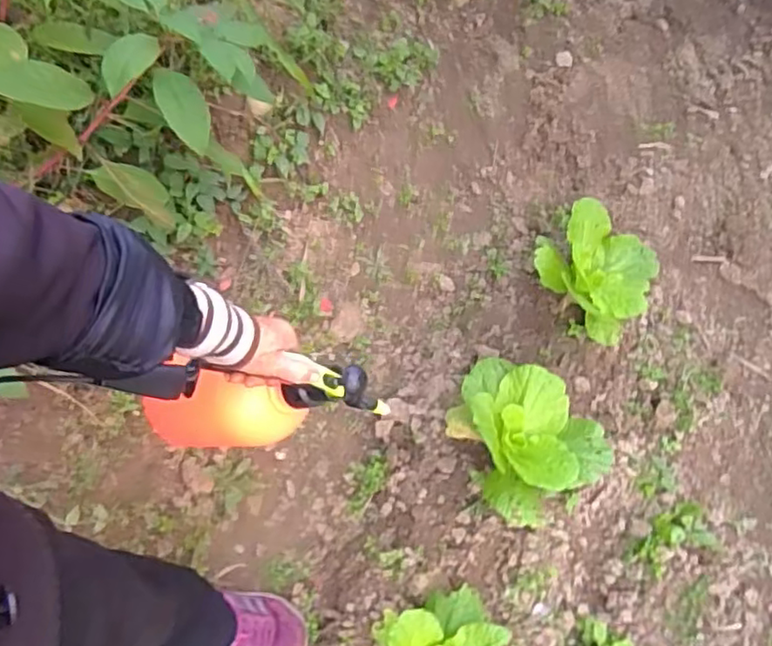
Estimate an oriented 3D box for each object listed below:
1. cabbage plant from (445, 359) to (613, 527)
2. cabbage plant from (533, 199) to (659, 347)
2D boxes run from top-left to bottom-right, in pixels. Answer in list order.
[{"bbox_3d":[0.195,0.154,0.918,0.190,0.136,0.227,-29,68,-11],"label":"cabbage plant"},{"bbox_3d":[0.342,-0.090,1.020,0.178,0.150,0.171,-1,66,2],"label":"cabbage plant"}]

